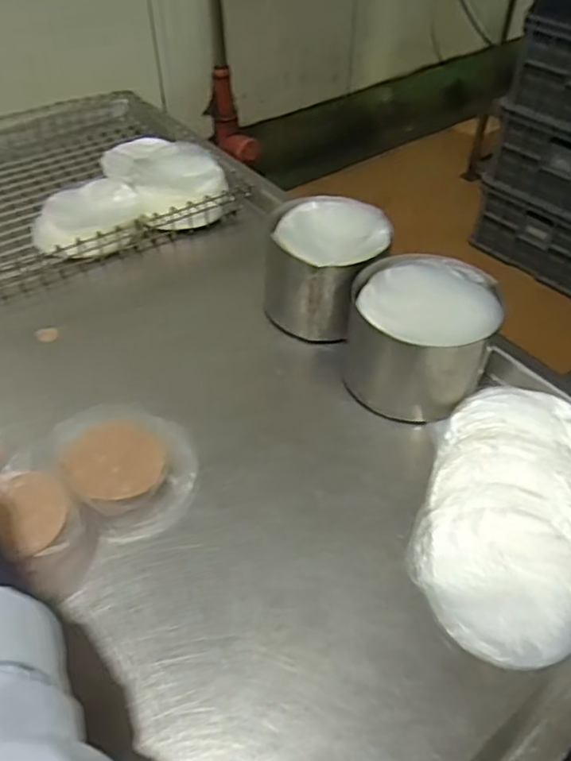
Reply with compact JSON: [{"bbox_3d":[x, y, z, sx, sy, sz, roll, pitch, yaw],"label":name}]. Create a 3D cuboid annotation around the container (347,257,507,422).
[{"bbox_3d":[0.135,-0.047,0.616,0.138,0.105,0.142,8,49,9],"label":"container"}]

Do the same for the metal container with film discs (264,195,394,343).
[{"bbox_3d":[0.045,-0.133,0.686,0.138,0.103,0.151,4,48,5],"label":"metal container with film discs"}]

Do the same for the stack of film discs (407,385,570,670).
[{"bbox_3d":[0.196,0.109,0.524,0.143,0.039,0.241,17,51,16],"label":"stack of film discs"}]

